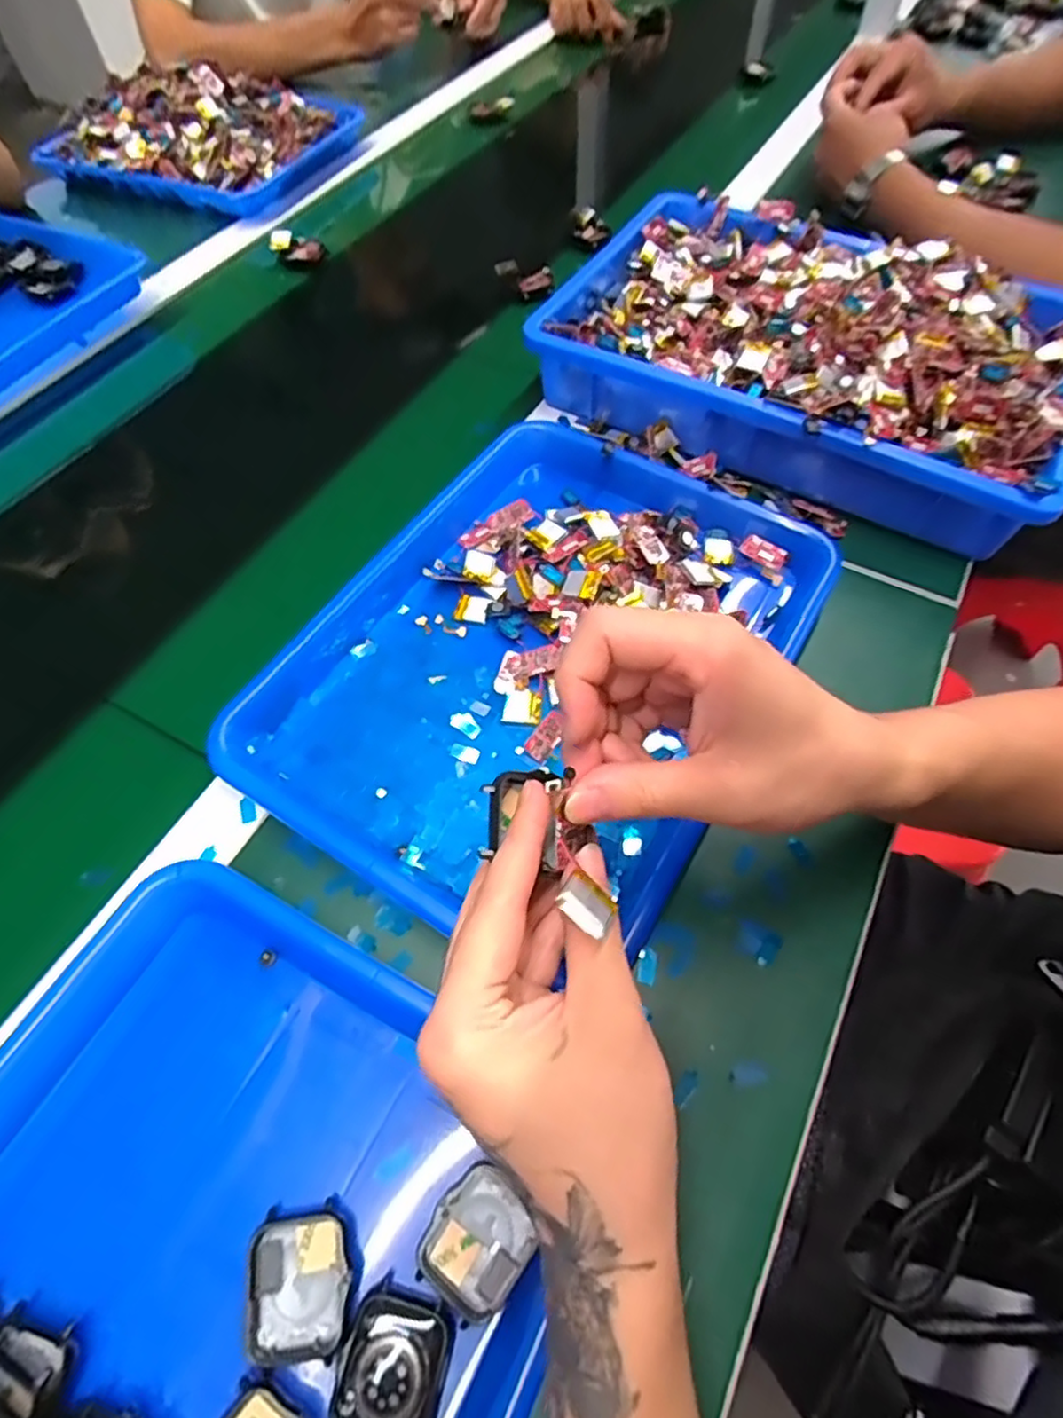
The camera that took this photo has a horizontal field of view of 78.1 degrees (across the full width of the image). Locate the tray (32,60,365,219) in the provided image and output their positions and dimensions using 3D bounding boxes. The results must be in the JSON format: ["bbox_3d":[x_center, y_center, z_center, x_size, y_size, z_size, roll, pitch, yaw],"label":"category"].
[{"bbox_3d":[-0.371,-0.656,0.731,0.307,0.047,0.219,22,63,13],"label":"tray"}]

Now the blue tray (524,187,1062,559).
[{"bbox_3d":[0.211,-0.278,0.496,0.376,0.081,0.238,29,65,16],"label":"blue tray"}]

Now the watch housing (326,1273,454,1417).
[{"bbox_3d":[-0.051,0.241,0.238,0.038,0.008,0.043,14,64,8],"label":"watch housing"}]

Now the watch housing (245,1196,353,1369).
[{"bbox_3d":[-0.089,0.221,0.255,0.039,0.013,0.046,-4,63,-1],"label":"watch housing"}]

